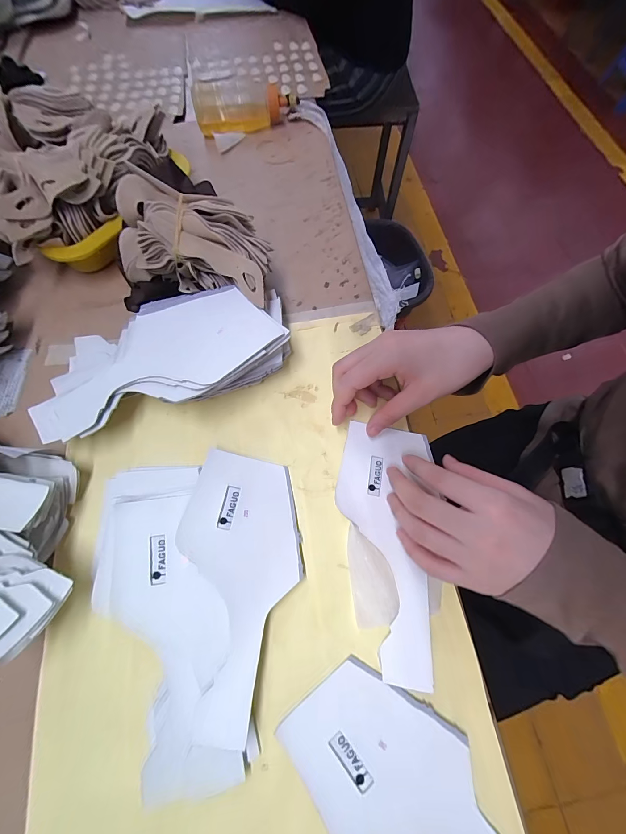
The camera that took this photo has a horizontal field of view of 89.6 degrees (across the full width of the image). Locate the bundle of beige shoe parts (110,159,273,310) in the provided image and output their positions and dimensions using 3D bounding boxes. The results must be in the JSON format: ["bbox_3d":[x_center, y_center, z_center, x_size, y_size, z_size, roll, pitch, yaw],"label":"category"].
[{"bbox_3d":[-0.109,-0.166,0.294,0.145,0.057,0.077,14,70,5],"label":"bundle of beige shoe parts"}]

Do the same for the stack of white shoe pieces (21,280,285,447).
[{"bbox_3d":[-0.130,-0.050,0.292,0.216,0.050,0.103,-14,70,-5],"label":"stack of white shoe pieces"}]

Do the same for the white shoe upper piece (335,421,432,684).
[{"bbox_3d":[0.056,0.100,0.260,0.078,0.009,0.188,6,70,7],"label":"white shoe upper piece"}]

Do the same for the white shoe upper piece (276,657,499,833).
[{"bbox_3d":[0.072,0.252,0.208,0.190,0.004,0.090,27,72,12],"label":"white shoe upper piece"}]

